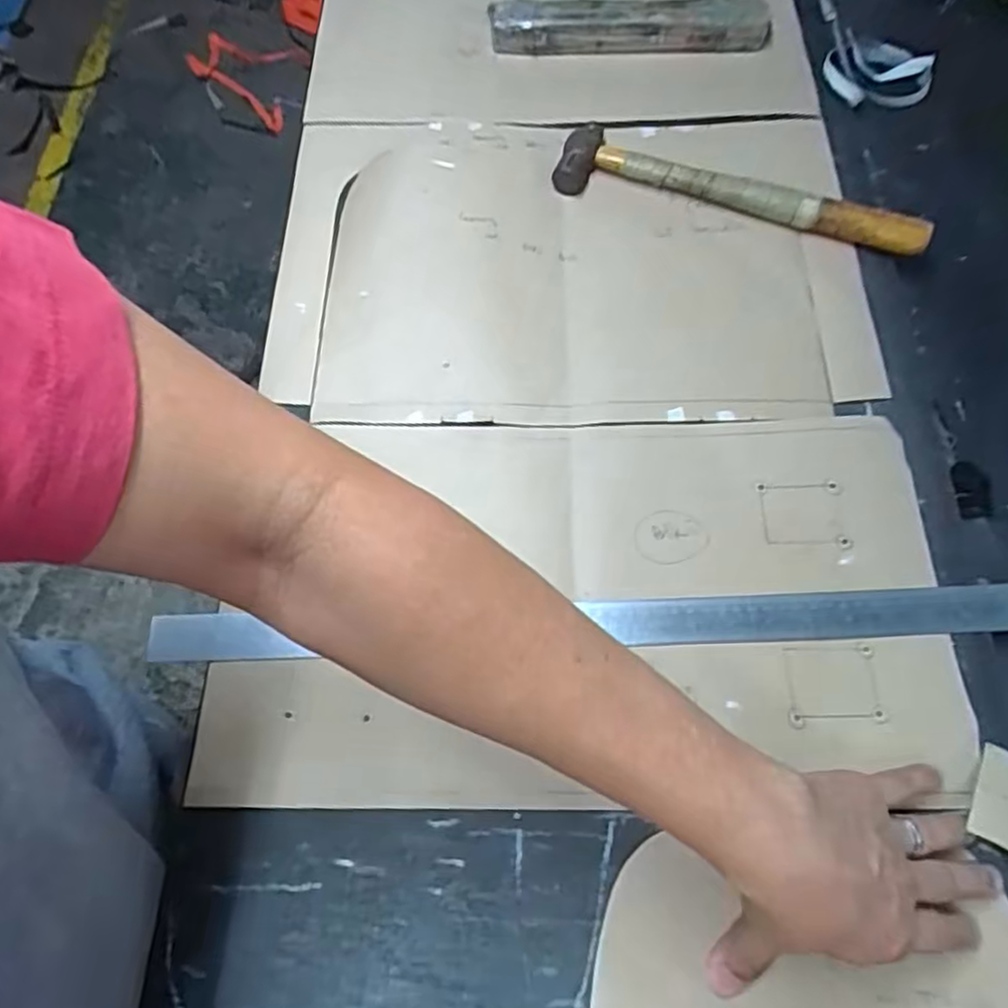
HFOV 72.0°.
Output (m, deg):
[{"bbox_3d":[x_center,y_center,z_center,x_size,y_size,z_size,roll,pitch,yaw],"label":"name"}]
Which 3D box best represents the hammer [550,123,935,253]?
[{"bbox_3d":[0.199,-0.274,0.590,0.302,0.023,0.073,14,68,8],"label":"hammer"}]

